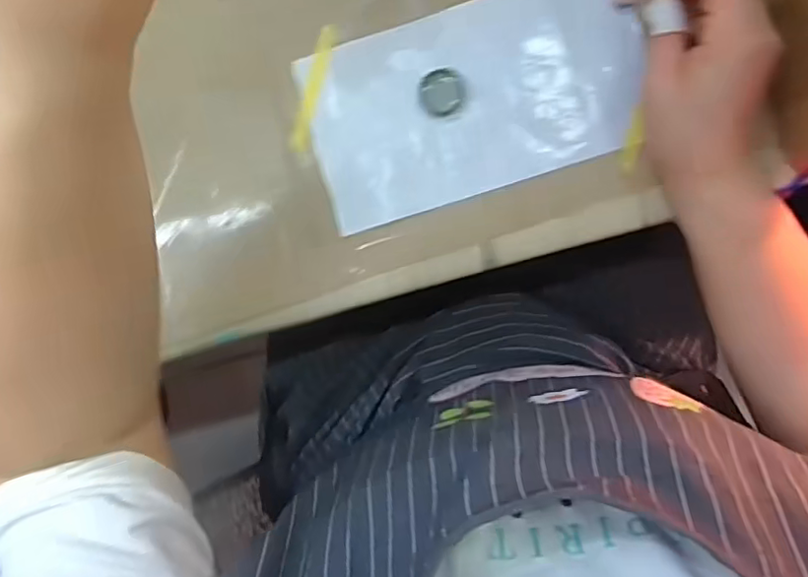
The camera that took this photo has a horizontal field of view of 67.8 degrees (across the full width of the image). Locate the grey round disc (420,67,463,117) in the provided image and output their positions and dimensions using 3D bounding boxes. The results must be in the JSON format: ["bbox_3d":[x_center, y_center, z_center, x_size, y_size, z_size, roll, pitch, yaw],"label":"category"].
[{"bbox_3d":[0.025,-0.129,0.395,0.027,0.004,0.030,-6,92,4],"label":"grey round disc"}]

